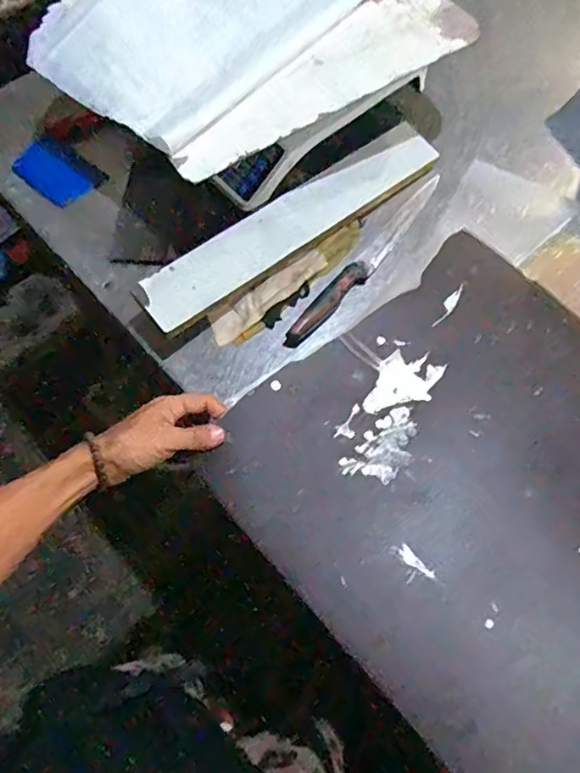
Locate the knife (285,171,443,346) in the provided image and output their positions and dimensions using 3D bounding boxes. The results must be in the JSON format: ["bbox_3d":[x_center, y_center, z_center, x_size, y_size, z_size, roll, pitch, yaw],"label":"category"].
[{"bbox_3d":[0.100,-0.160,0.695,0.028,0.009,0.314,43,72,-1],"label":"knife"}]

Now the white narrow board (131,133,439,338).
[{"bbox_3d":[0.010,-0.203,0.674,0.428,0.014,0.073,-35,90,-16],"label":"white narrow board"}]

